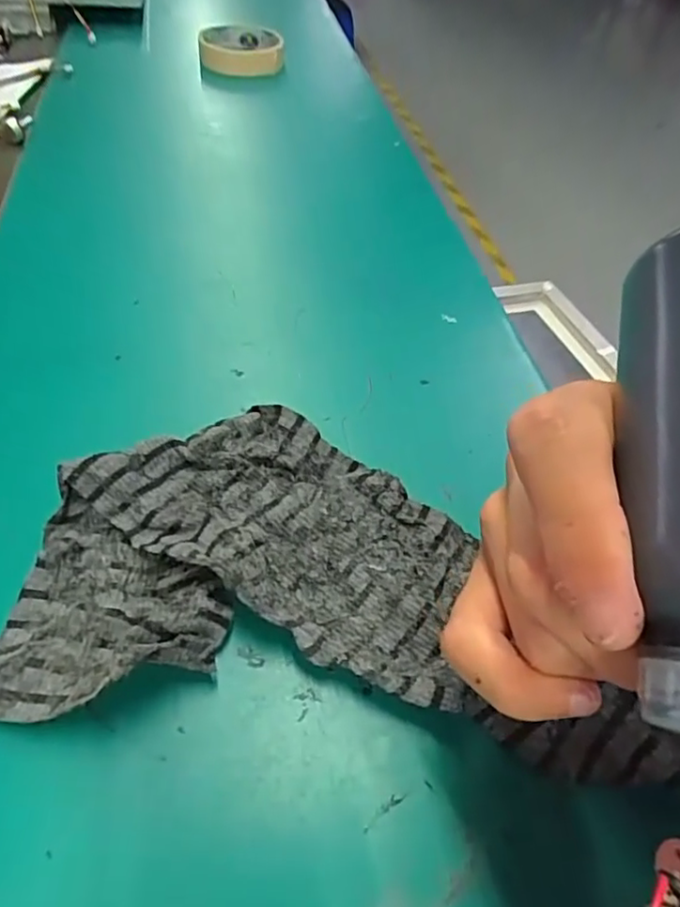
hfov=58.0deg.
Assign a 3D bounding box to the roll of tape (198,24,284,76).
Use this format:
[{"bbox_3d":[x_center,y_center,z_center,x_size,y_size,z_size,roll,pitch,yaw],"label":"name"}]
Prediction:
[{"bbox_3d":[-0.096,-0.407,0.618,0.074,0.029,0.090,17,50,11],"label":"roll of tape"}]

